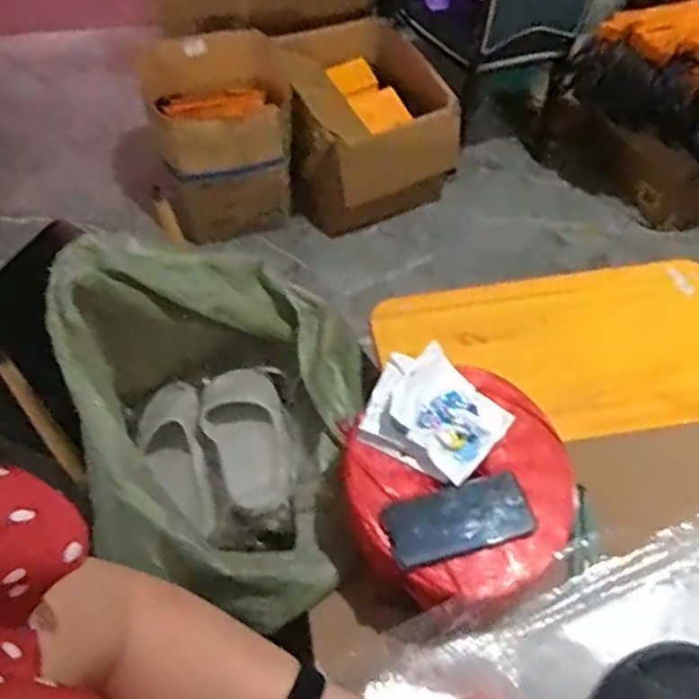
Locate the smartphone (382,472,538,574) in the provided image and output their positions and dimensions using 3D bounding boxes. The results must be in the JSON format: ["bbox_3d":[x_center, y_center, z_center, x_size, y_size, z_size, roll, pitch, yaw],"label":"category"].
[{"bbox_3d":[0.123,0.190,0.755,0.164,0.010,0.074,-16,59,-11],"label":"smartphone"}]

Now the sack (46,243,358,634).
[{"bbox_3d":[-0.177,0.081,0.890,0.347,0.317,0.455,6,57,2],"label":"sack"}]

